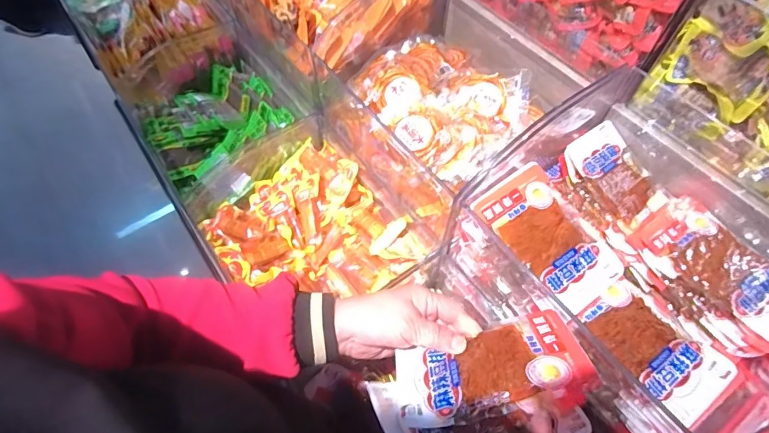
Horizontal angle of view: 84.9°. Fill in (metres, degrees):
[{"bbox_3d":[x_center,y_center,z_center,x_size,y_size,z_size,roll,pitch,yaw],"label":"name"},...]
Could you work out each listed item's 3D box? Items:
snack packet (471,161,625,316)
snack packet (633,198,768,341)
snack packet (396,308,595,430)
[{"bbox_3d":[0.176,0.023,0.449,0.088,0.009,0.151,-34,77,-14],"label":"snack packet"},{"bbox_3d":[0.366,0.048,0.449,0.088,0.014,0.160,-31,64,-18],"label":"snack packet"},{"bbox_3d":[0.082,0.119,0.339,0.145,0.008,0.083,-19,20,4],"label":"snack packet"}]

